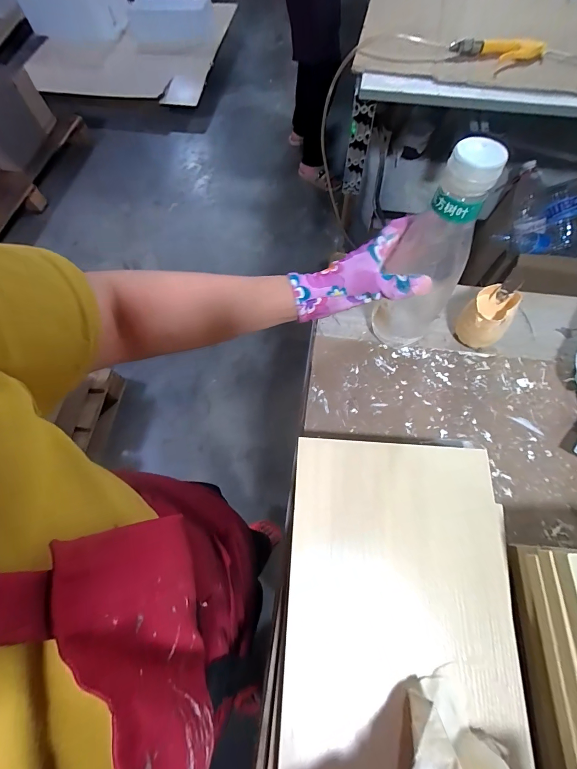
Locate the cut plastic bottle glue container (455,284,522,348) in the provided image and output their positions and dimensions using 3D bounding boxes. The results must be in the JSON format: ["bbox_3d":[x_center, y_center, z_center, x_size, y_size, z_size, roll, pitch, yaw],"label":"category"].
[{"bbox_3d":[0.247,-0.078,0.422,0.056,0.069,0.059,40,75,16],"label":"cut plastic bottle glue container"}]

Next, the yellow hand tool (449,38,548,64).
[{"bbox_3d":[0.442,-0.703,0.705,0.192,0.027,0.039,9,69,6],"label":"yellow hand tool"}]

